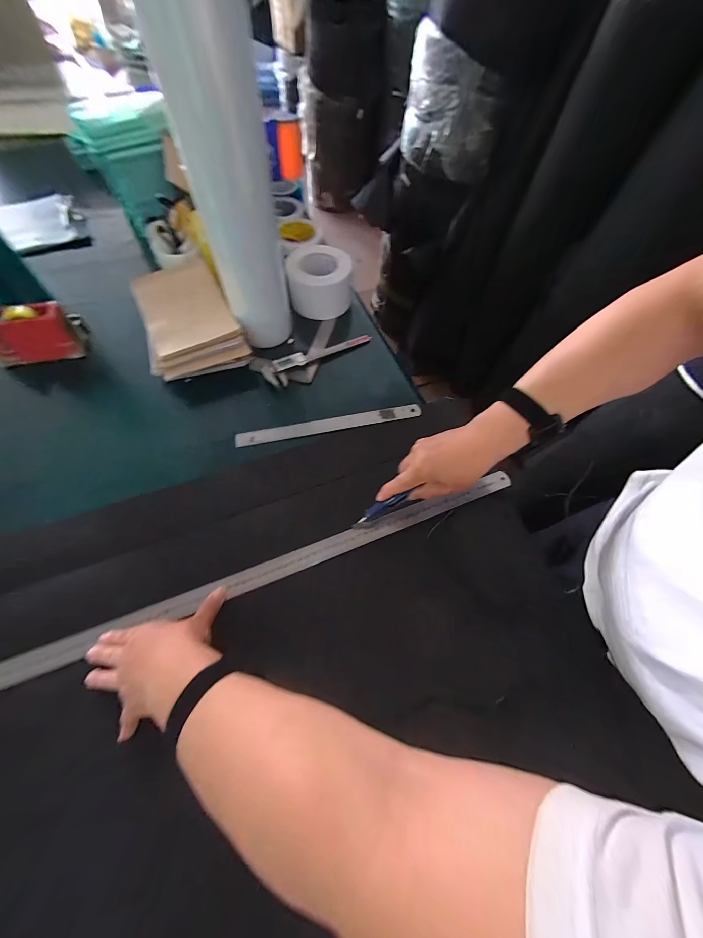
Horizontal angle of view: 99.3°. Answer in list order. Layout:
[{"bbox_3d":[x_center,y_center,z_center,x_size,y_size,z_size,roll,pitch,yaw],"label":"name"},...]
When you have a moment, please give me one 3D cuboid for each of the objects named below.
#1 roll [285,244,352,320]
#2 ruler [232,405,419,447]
[{"bbox_3d":[-0.068,-0.402,0.641,0.128,0.082,0.124,-3,64,-5],"label":"roll"},{"bbox_3d":[-0.035,-0.079,0.531,0.327,0.006,0.027,-11,70,-8],"label":"ruler"}]

